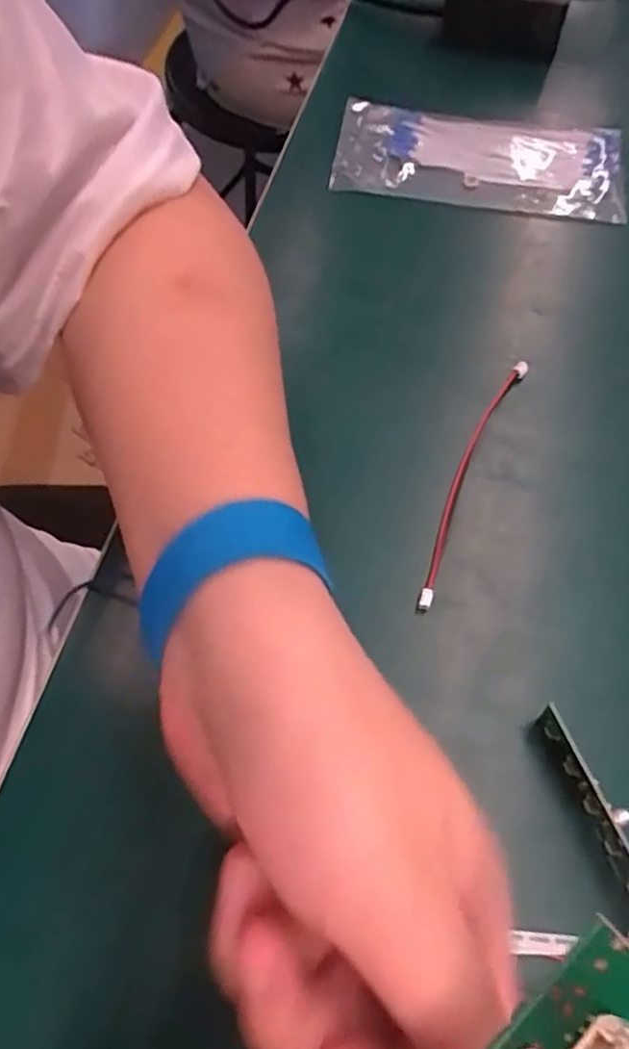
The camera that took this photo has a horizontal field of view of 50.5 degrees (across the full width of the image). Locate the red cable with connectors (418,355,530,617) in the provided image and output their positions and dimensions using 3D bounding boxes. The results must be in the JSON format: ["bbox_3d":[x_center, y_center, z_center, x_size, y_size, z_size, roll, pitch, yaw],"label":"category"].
[{"bbox_3d":[0.066,-0.022,0.283,0.011,0.008,0.131,22,63,13],"label":"red cable with connectors"}]

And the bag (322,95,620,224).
[{"bbox_3d":[0.094,-0.214,0.390,0.163,0.016,0.081,11,62,4],"label":"bag"}]

